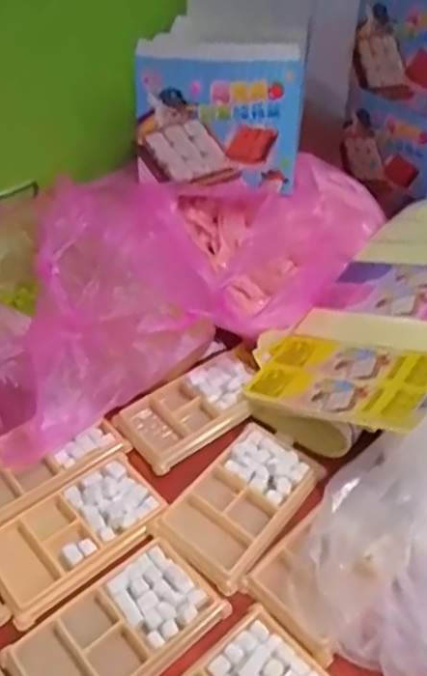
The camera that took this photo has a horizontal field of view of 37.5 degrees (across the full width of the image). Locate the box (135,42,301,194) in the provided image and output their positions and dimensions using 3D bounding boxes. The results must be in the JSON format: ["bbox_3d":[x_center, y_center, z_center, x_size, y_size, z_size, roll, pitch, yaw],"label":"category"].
[{"bbox_3d":[0.004,-0.228,0.651,0.165,0.138,0.034,5,42,5],"label":"box"}]

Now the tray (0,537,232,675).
[{"bbox_3d":[-0.065,0.201,0.427,0.134,0.013,0.076,-29,50,-30],"label":"tray"}]

